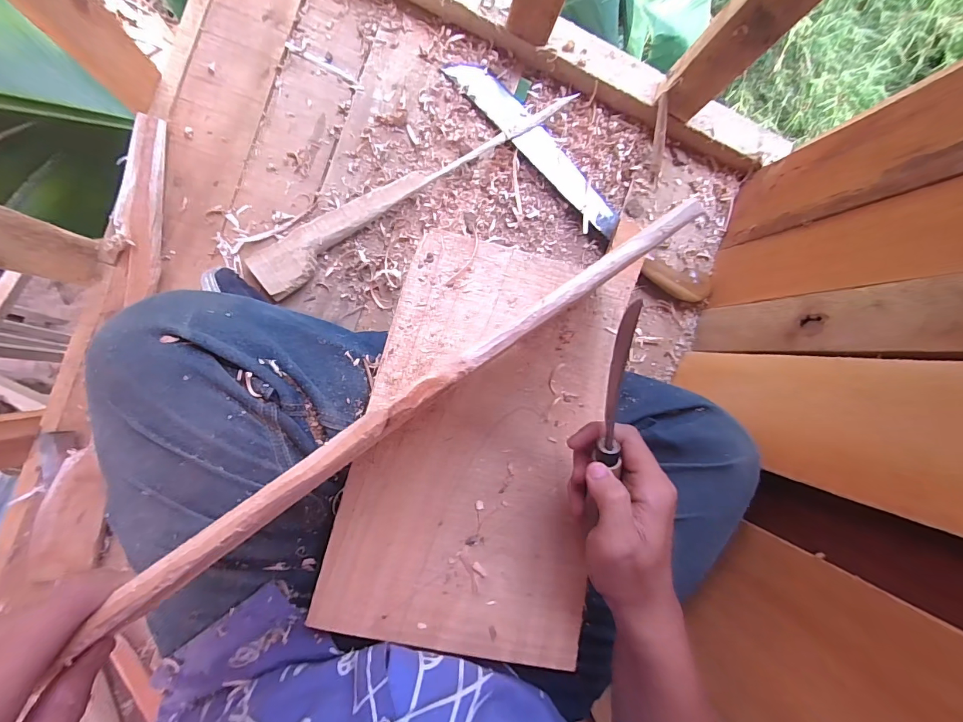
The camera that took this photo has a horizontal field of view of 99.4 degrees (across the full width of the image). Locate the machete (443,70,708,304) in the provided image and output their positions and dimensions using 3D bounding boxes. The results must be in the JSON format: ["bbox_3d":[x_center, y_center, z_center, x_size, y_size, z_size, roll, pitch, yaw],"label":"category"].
[{"bbox_3d":[0.130,-0.218,0.519,0.425,0.026,0.065,38,85,-8],"label":"machete"}]

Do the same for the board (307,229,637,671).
[{"bbox_3d":[0.008,0.056,0.337,0.196,0.007,0.323,15,76,-7],"label":"board"}]

